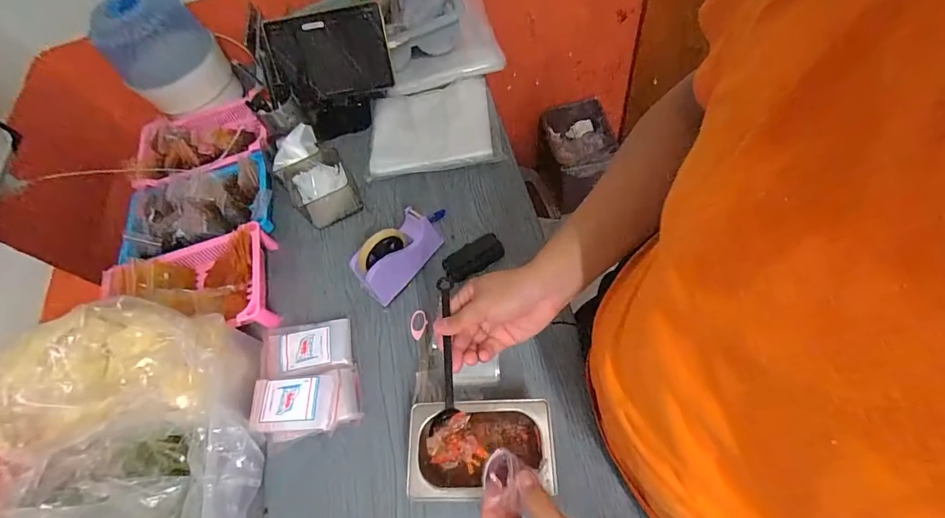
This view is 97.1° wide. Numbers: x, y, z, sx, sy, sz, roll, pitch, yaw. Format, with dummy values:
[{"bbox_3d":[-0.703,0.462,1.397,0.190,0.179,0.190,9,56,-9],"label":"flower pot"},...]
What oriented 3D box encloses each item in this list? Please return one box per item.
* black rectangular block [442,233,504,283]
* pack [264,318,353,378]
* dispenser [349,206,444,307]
[{"bbox_3d":[0.002,-0.002,0.741,0.108,0.029,0.045,-30,61,-6],"label":"black rectangular block"},{"bbox_3d":[-0.267,0.144,0.679,0.137,0.019,0.081,-12,60,4],"label":"pack"},{"bbox_3d":[-0.127,-0.011,0.707,0.067,0.097,0.149,37,74,26],"label":"dispenser"}]

